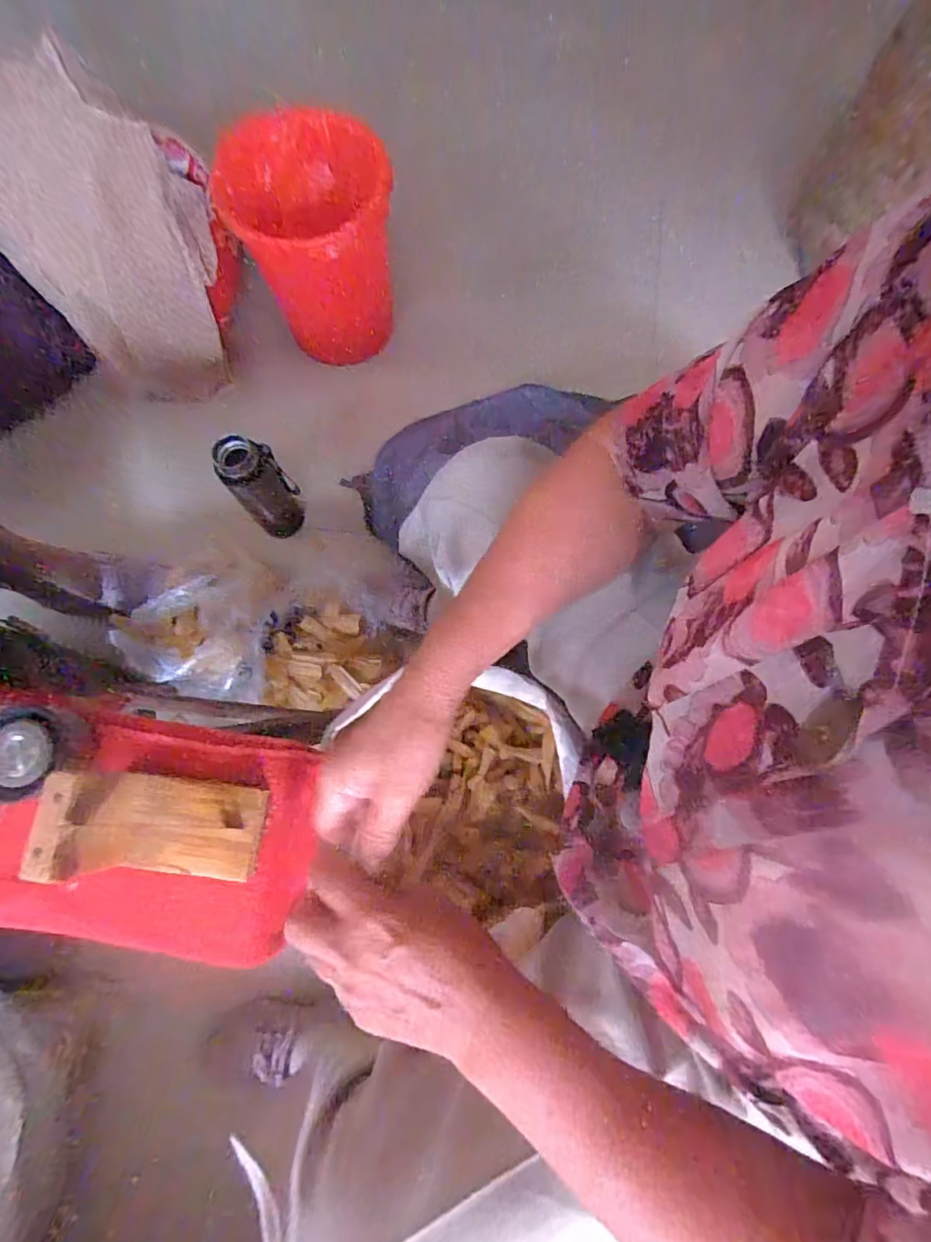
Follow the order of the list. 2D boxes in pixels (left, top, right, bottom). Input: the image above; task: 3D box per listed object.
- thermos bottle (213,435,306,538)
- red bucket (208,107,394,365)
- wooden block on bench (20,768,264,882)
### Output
[{"bbox_3d":[-0.310,-0.206,0.800,0.081,0.176,0.081,0,75,1],"label":"thermos bottle"},{"bbox_3d":[-0.235,-0.620,0.891,0.243,0.339,0.266,0,75,1],"label":"red bucket"},{"bbox_3d":[-0.195,0.133,0.333,0.107,0.075,0.063,9,75,3],"label":"wooden block on bench"}]

